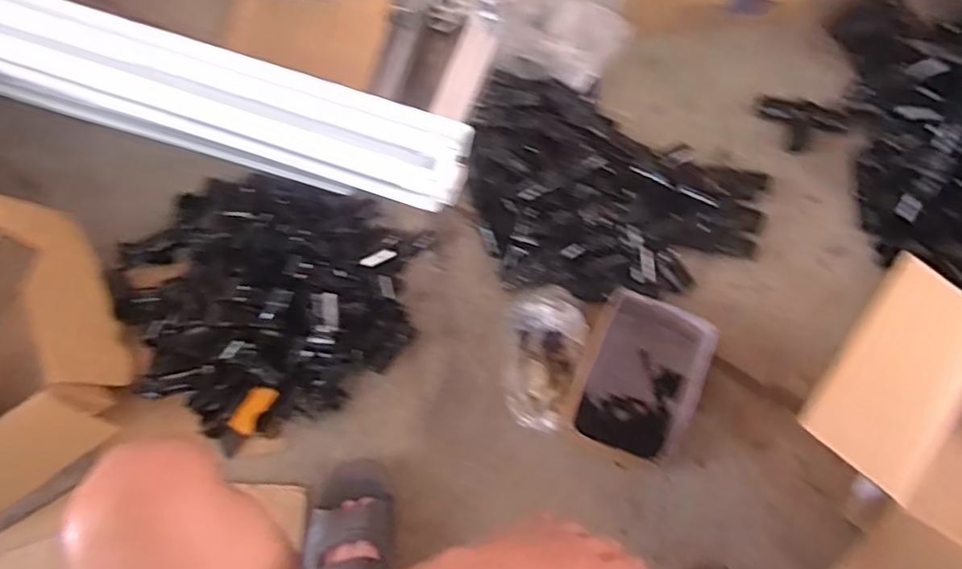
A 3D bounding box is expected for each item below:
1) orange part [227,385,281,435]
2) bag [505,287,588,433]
[{"bbox_3d":[-0.309,0.168,0.872,0.038,0.009,0.071,32,79,10],"label":"orange part"},{"bbox_3d":[0.083,0.095,0.857,0.098,0.097,0.190,6,71,4],"label":"bag"}]

